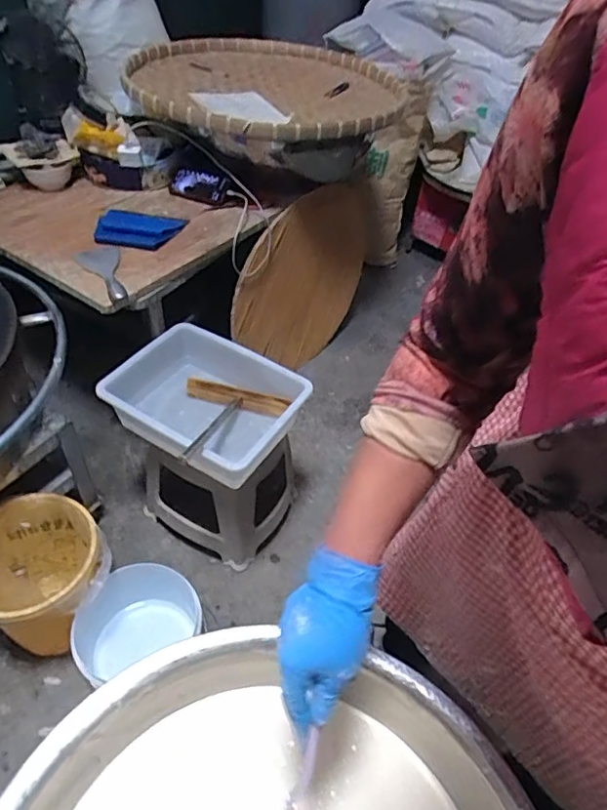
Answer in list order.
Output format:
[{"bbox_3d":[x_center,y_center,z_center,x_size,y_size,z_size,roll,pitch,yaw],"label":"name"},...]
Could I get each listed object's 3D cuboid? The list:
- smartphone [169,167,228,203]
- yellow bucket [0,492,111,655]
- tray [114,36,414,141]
[{"bbox_3d":[-0.265,-0.559,1.379,0.147,0.069,0.015,13,7,2],"label":"smartphone"},{"bbox_3d":[-0.505,0.346,1.061,0.237,0.271,0.236,3,46,-3],"label":"yellow bucket"},{"bbox_3d":[-0.096,-0.820,1.413,0.690,0.088,0.675,-15,50,-20],"label":"tray"}]

